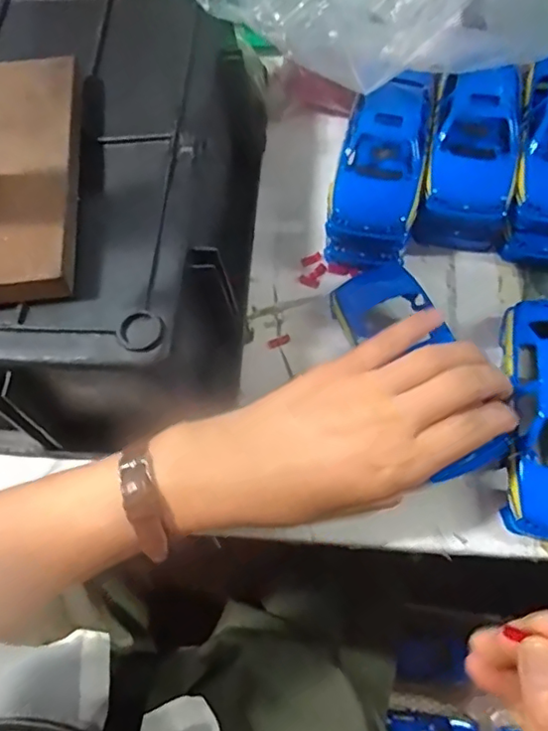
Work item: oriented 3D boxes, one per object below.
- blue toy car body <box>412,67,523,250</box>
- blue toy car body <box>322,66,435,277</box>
[{"bbox_3d":[0.122,-0.129,0.353,0.053,0.037,0.106,10,93,8],"label":"blue toy car body"},{"bbox_3d":[0.066,-0.122,0.349,0.050,0.029,0.122,16,92,11],"label":"blue toy car body"}]

